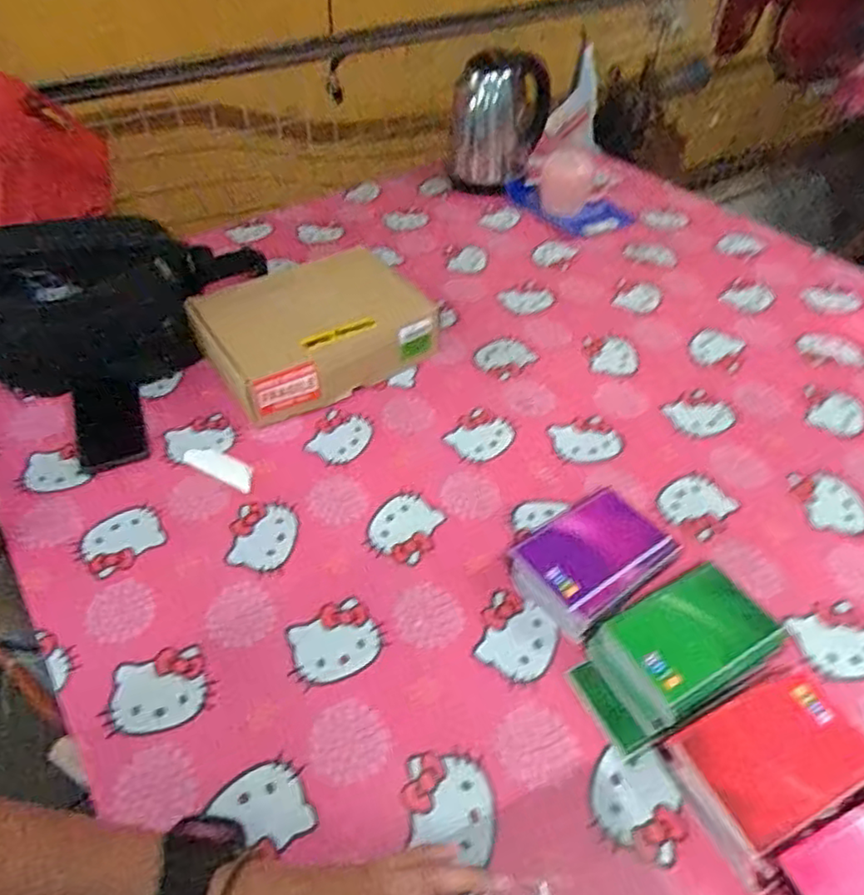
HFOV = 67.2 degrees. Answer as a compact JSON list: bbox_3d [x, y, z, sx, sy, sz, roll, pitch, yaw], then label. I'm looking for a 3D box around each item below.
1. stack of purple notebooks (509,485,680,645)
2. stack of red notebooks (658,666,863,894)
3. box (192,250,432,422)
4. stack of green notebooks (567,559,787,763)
[{"bbox_3d":[0.152,0.108,0.618,0.134,0.055,0.100,-27,51,-23],"label":"stack of purple notebooks"},{"bbox_3d":[0.258,0.242,0.496,0.145,0.048,0.100,-24,50,-21],"label":"stack of red notebooks"},{"bbox_3d":[-0.152,-0.156,0.853,0.277,0.102,0.208,-27,51,-23],"label":"box"},{"bbox_3d":[0.207,0.176,0.557,0.168,0.052,0.094,-22,49,-19],"label":"stack of green notebooks"}]

